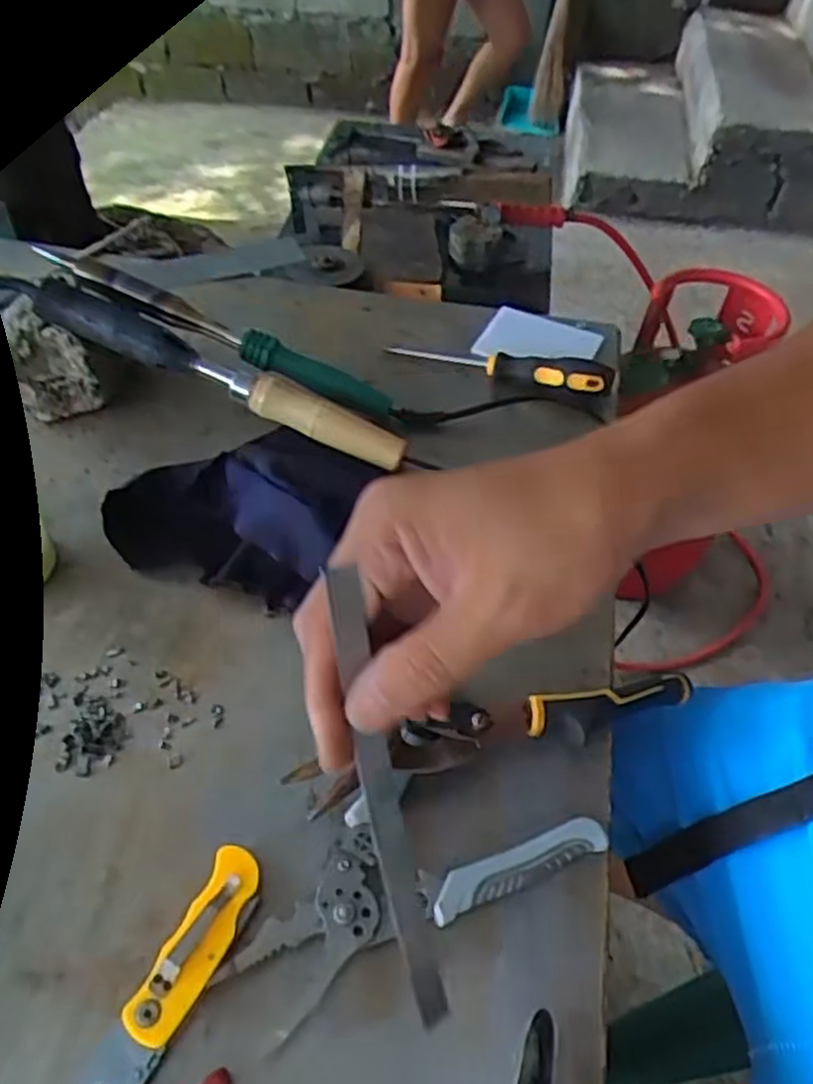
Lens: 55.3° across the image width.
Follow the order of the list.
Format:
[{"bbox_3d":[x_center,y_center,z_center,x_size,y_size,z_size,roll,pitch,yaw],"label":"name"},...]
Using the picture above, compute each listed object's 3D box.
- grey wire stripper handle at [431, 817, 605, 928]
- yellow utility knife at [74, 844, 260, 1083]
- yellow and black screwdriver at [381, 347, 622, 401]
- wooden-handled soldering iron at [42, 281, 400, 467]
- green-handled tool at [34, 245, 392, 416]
[{"bbox_3d":[0.058,0.167,0.400,0.098,0.017,0.019,-18,52,-16],"label":"grey wire stripper handle"},{"bbox_3d":[-0.112,0.210,0.357,0.029,0.016,0.142,21,52,16],"label":"yellow utility knife"},{"bbox_3d":[0.079,-0.153,0.660,0.190,0.029,0.035,19,51,14],"label":"yellow and black screwdriver"},{"bbox_3d":[-0.139,-0.127,0.581,0.291,0.024,0.032,23,51,-1],"label":"wooden-handled soldering iron"},{"bbox_3d":[-0.149,-0.171,0.618,0.296,0.025,0.020,25,51,-2],"label":"green-handled tool"}]

